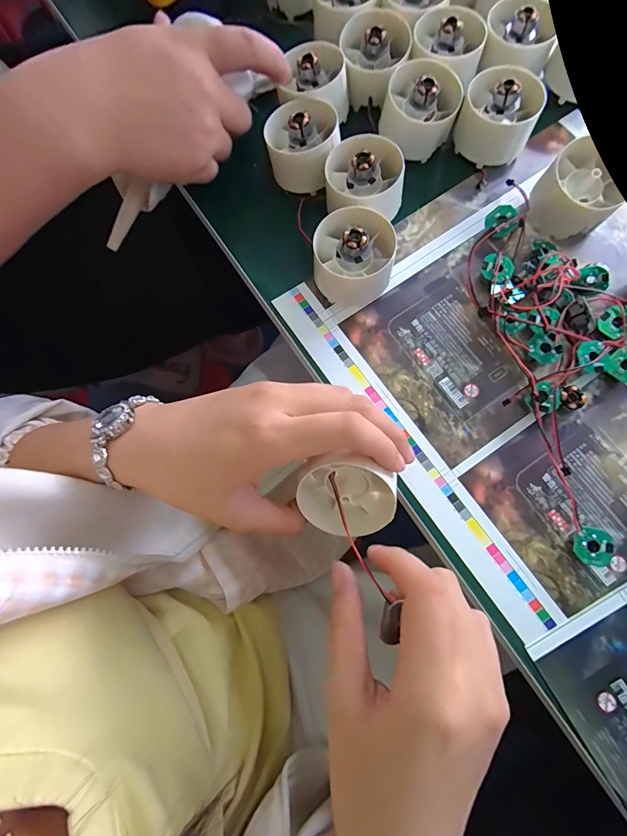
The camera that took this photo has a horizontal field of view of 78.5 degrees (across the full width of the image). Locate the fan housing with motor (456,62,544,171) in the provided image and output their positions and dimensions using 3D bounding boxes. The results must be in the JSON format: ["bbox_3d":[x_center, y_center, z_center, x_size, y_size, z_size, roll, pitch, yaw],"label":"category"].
[{"bbox_3d":[0.131,-0.214,0.272,0.049,0.044,0.045,0,75,2],"label":"fan housing with motor"}]

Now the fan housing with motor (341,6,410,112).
[{"bbox_3d":[0.047,-0.273,0.292,0.051,0.034,0.054,-4,75,2],"label":"fan housing with motor"}]

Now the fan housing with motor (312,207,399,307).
[{"bbox_3d":[0.027,-0.106,0.253,0.051,0.040,0.050,0,75,2],"label":"fan housing with motor"}]

